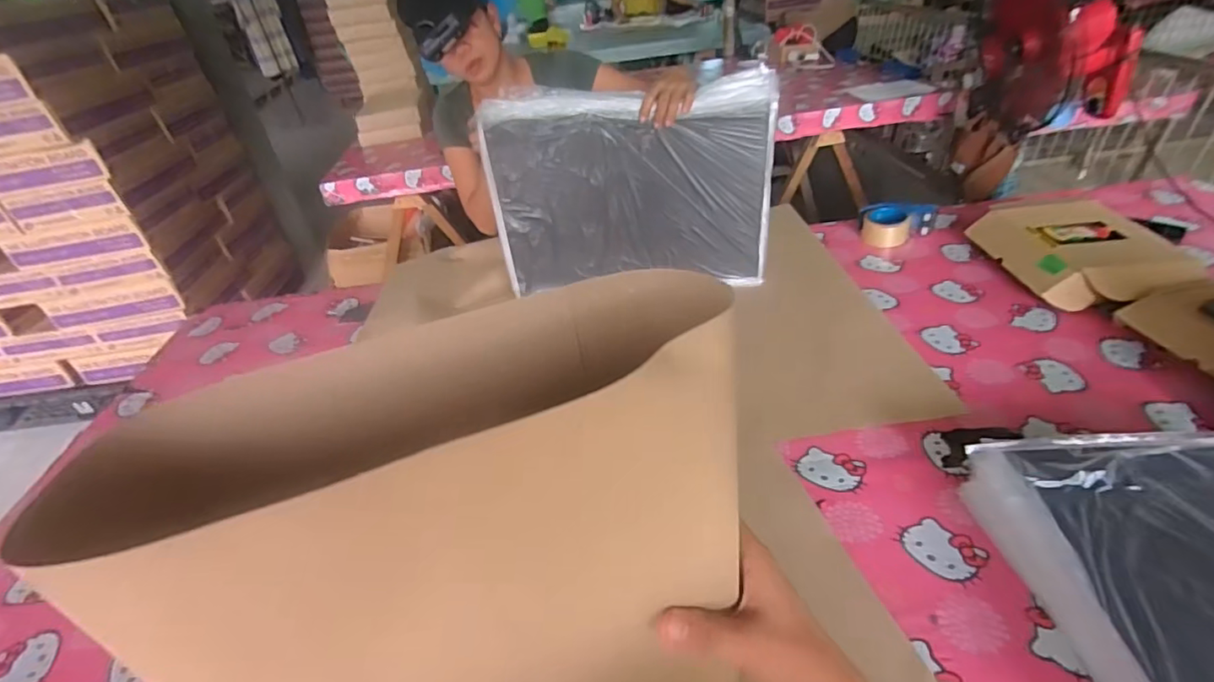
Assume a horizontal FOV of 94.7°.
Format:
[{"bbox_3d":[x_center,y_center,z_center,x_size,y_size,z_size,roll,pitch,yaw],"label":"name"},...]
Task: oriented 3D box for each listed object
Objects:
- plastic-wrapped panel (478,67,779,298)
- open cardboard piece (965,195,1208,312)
[{"bbox_3d":[0.045,-0.280,1.085,0.525,0.385,0.035,-3,37,6],"label":"plastic-wrapped panel"},{"bbox_3d":[0.894,-0.187,1.068,0.236,0.077,0.389,-3,36,6],"label":"open cardboard piece"}]

